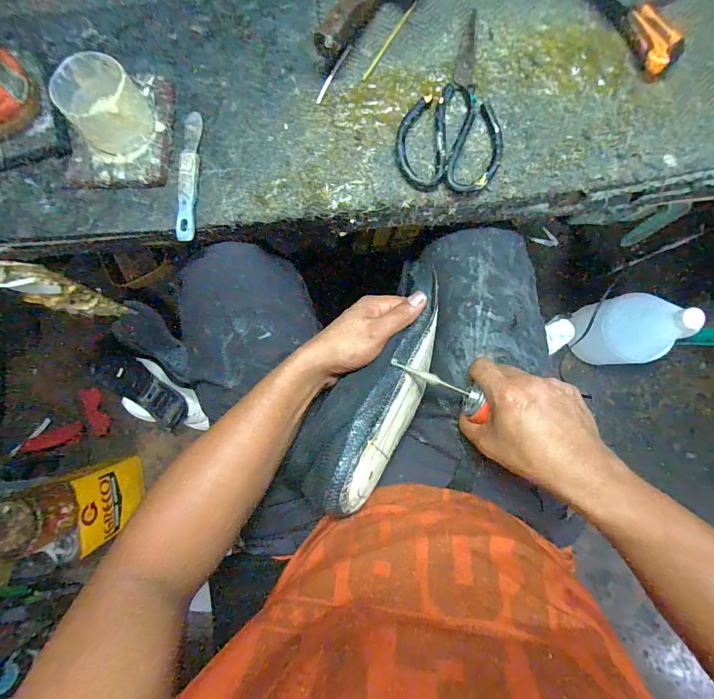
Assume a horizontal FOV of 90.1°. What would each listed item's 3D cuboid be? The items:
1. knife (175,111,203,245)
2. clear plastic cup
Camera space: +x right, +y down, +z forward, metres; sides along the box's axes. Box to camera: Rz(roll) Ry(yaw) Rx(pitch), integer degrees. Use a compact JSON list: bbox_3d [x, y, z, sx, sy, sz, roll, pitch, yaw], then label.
[{"bbox_3d":[-0.170,-0.178,0.360,0.018,0.005,0.134,3,87,0],"label":"knife"},{"bbox_3d":[-0.237,-0.229,0.340,0.067,0.054,0.067,0,87,0],"label":"clear plastic cup"}]

